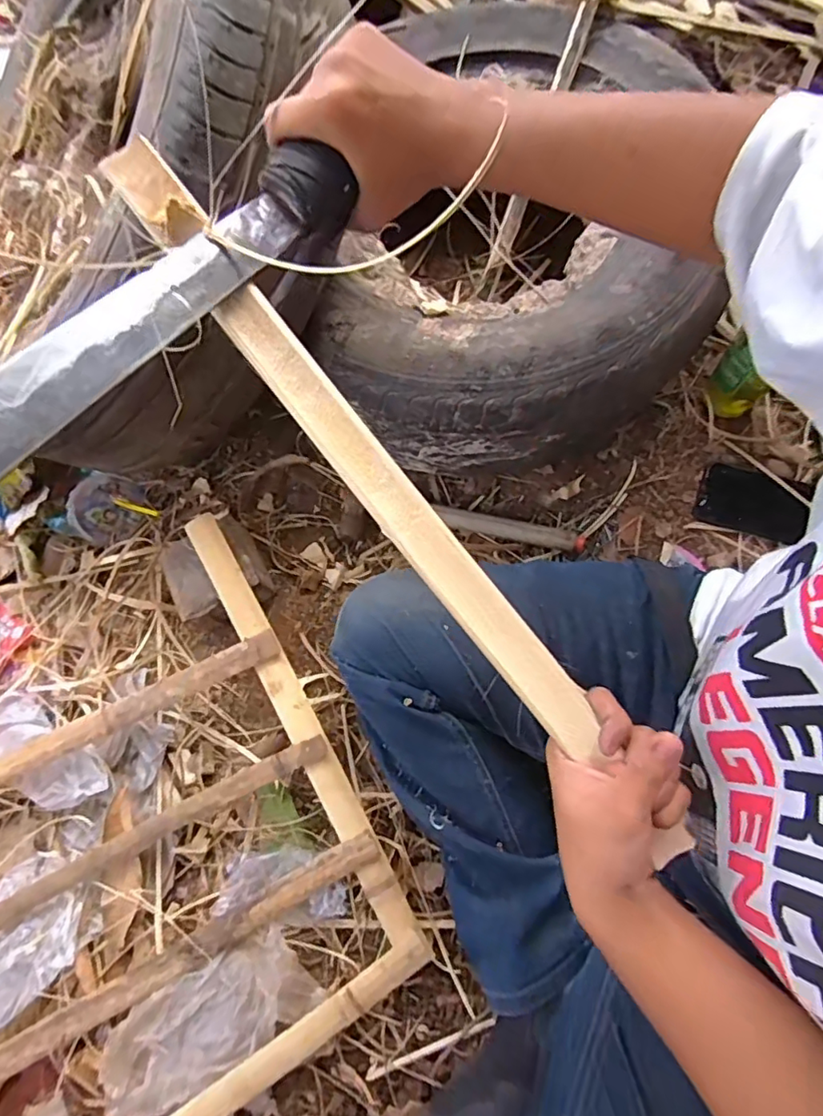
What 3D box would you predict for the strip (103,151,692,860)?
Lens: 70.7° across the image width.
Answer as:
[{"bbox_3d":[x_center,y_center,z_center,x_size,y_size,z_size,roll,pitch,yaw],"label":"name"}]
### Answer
[{"bbox_3d":[0.001,-0.022,0.339,0.030,0.017,0.517,-39,94,-11],"label":"strip"}]

